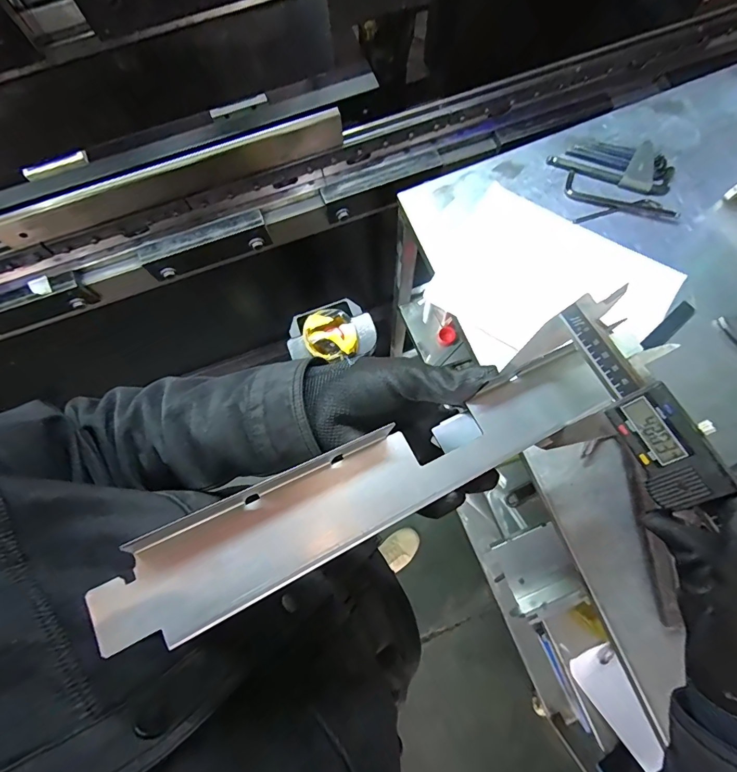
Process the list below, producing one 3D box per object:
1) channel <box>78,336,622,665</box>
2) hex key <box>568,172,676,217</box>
[{"bbox_3d":[0.021,0.048,0.245,0.322,0.009,0.051,-21,76,-22],"label":"channel"},{"bbox_3d":[0.368,-0.270,0.609,0.163,0.004,0.037,25,79,7],"label":"hex key"}]

